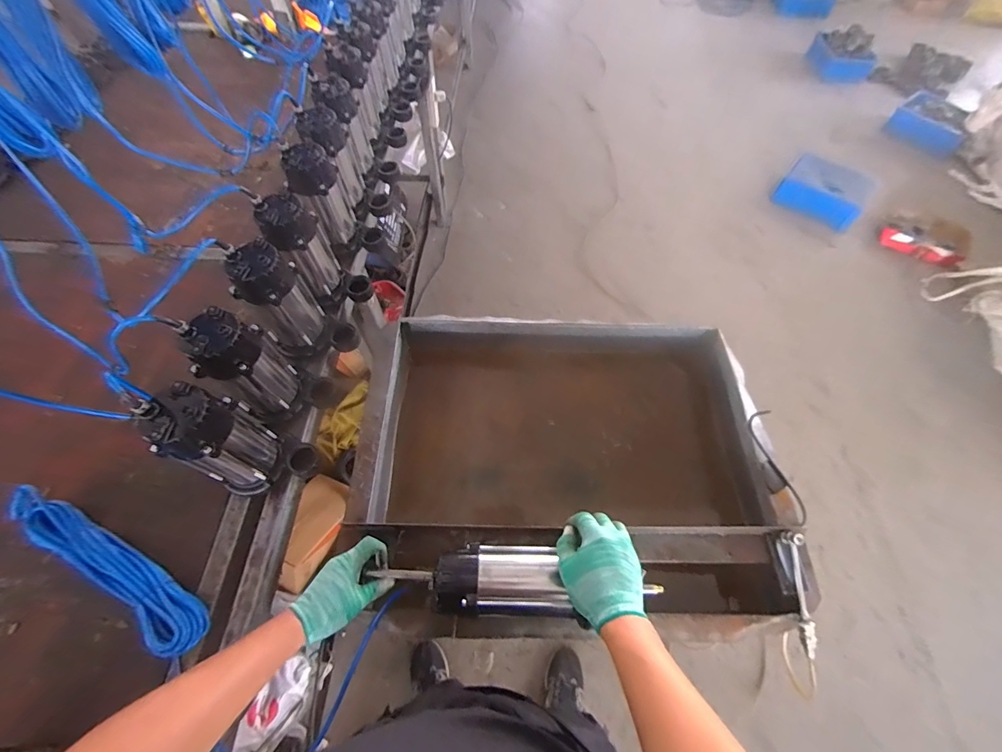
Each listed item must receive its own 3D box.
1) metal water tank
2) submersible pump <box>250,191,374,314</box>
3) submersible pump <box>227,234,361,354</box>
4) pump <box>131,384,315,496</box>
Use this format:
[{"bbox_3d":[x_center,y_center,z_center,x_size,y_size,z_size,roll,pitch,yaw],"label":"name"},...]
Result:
[{"bbox_3d":[0.129,0.168,0.892,0.759,0.274,0.572,3,60,2],"label":"metal water tank"},{"bbox_3d":[-0.377,-0.249,0.860,0.133,0.233,0.131,-36,66,-18],"label":"submersible pump"},{"bbox_3d":[-0.379,-0.124,0.782,0.133,0.223,0.118,33,65,17],"label":"submersible pump"},{"bbox_3d":[-0.413,0.104,0.651,0.167,0.231,0.122,23,63,13],"label":"pump"}]

